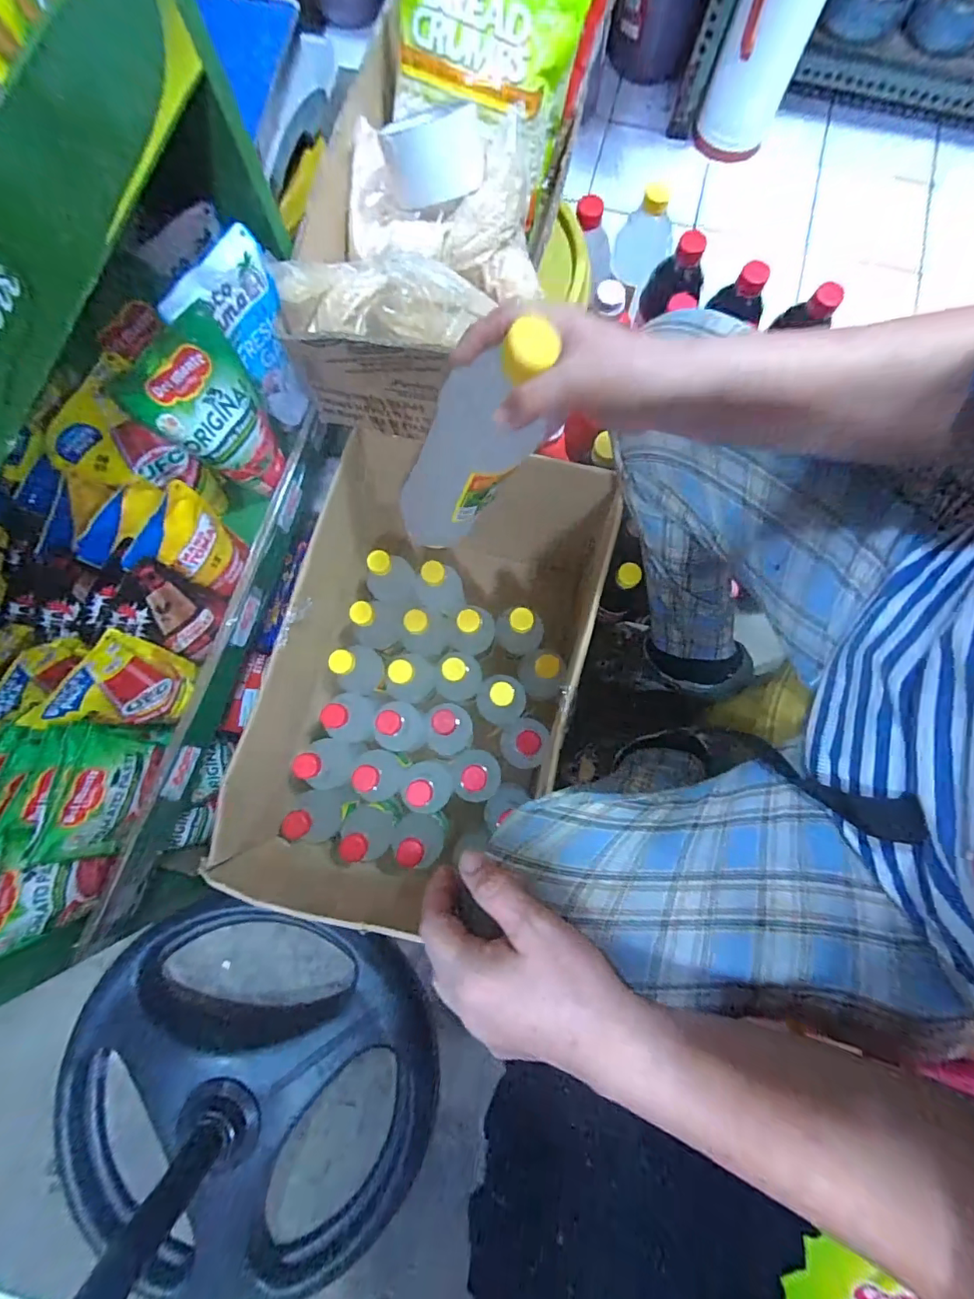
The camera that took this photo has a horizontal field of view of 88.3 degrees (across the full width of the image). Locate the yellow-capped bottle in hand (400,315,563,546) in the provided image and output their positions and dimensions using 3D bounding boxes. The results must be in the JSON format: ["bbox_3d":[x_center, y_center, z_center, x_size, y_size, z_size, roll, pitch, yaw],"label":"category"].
[{"bbox_3d":[-0.012,-0.166,0.421,0.070,0.272,0.080,6,79,-18],"label":"yellow-capped bottle in hand"}]

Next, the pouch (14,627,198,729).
[{"bbox_3d":[-0.284,0.035,0.402,0.027,0.112,0.084,41,82,6],"label":"pouch"}]

